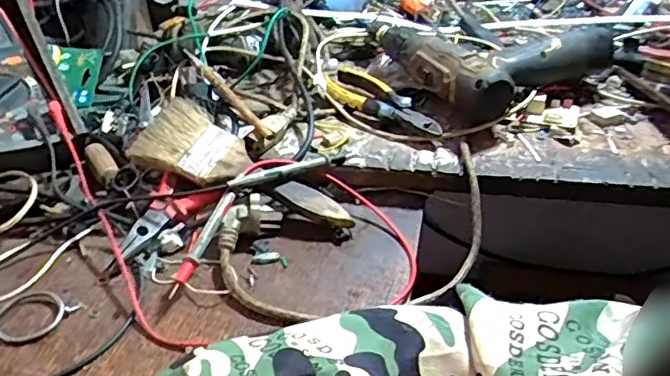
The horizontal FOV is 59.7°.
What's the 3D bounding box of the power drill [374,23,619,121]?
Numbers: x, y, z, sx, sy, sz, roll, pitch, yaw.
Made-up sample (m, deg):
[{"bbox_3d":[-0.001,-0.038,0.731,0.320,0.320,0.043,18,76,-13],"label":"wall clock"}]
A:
[{"bbox_3d":[0.163,-0.153,0.644,0.229,0.062,0.200,-25,42,-28],"label":"power drill"}]

